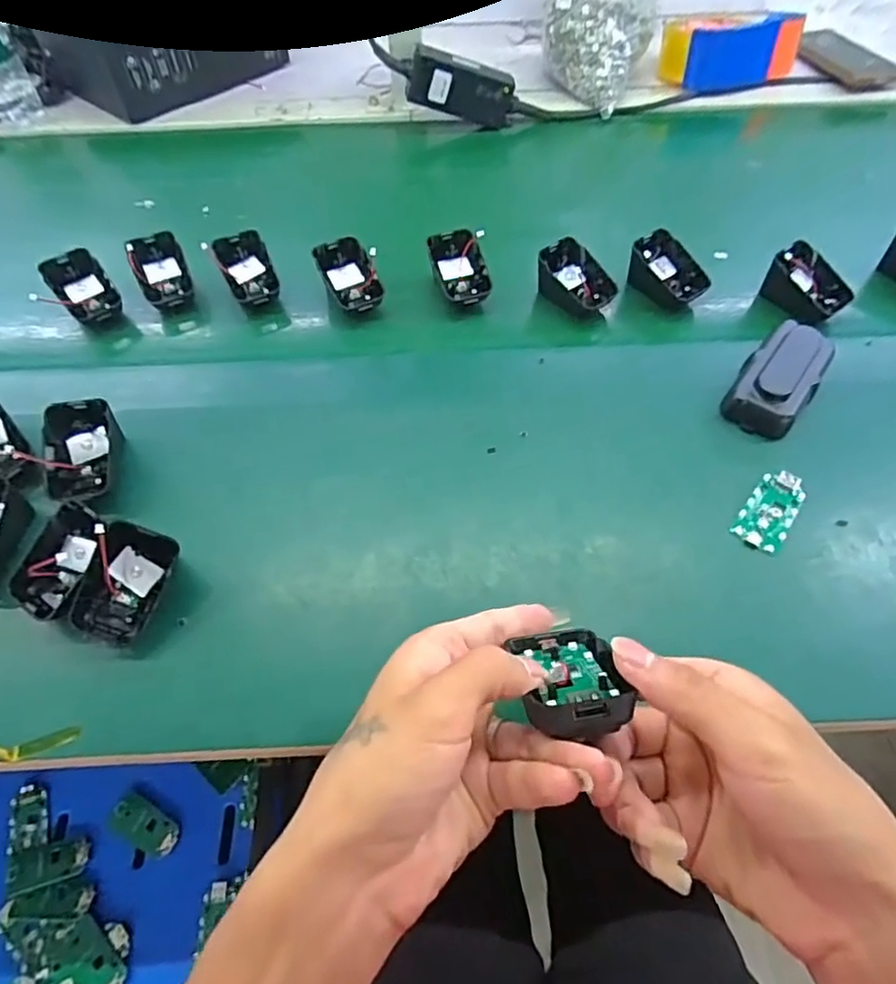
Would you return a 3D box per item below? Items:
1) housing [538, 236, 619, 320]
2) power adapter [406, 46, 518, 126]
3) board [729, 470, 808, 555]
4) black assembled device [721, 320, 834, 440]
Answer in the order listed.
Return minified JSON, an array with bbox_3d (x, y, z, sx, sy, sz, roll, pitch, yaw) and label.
[{"bbox_3d":[0.108,-0.181,0.525,0.046,0.042,0.067,-30,61,-18],"label":"housing"},{"bbox_3d":[0.016,-0.447,0.671,0.118,0.053,0.024,8,56,-14],"label":"power adapter"},{"bbox_3d":[0.220,0.012,0.411,0.033,0.006,0.065,34,63,21],"label":"board"},{"bbox_3d":[0.250,-0.087,0.455,0.051,0.023,0.108,35,64,21],"label":"black assembled device"}]

